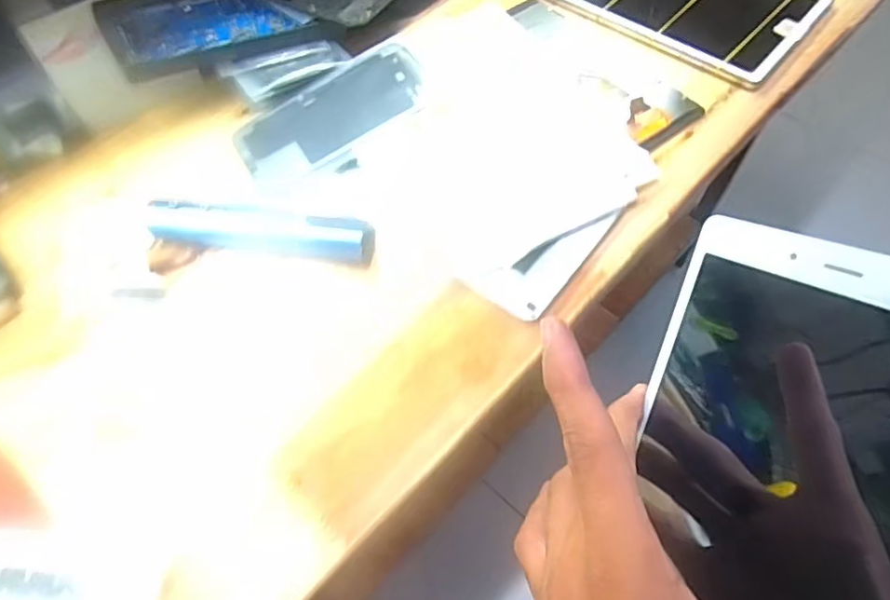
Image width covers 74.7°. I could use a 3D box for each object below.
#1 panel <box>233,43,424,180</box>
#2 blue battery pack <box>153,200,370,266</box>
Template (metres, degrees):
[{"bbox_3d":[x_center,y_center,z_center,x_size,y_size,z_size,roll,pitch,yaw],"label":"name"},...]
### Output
[{"bbox_3d":[-0.084,-0.143,0.448,0.151,0.008,0.071,-33,70,-8],"label":"panel"},{"bbox_3d":[-0.120,-0.048,0.388,0.148,0.026,0.030,7,59,6],"label":"blue battery pack"}]

